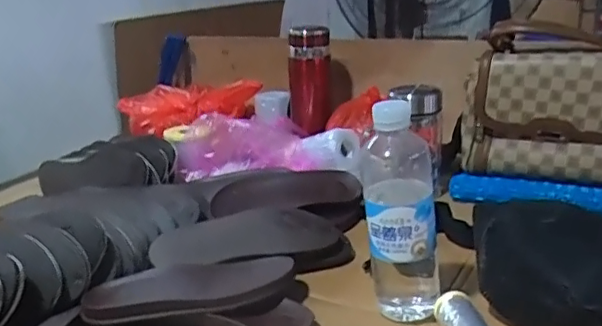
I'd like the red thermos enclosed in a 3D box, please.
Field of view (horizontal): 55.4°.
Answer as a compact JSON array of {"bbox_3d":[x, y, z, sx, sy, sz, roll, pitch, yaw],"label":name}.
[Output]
[{"bbox_3d":[0.015,-0.151,1.007,0.072,0.191,0.057,-7,40,-8],"label":"red thermos"}]

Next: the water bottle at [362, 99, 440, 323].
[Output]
[{"bbox_3d":[0.092,0.047,0.530,0.066,0.208,0.064,-1,19,7],"label":"water bottle"}]

